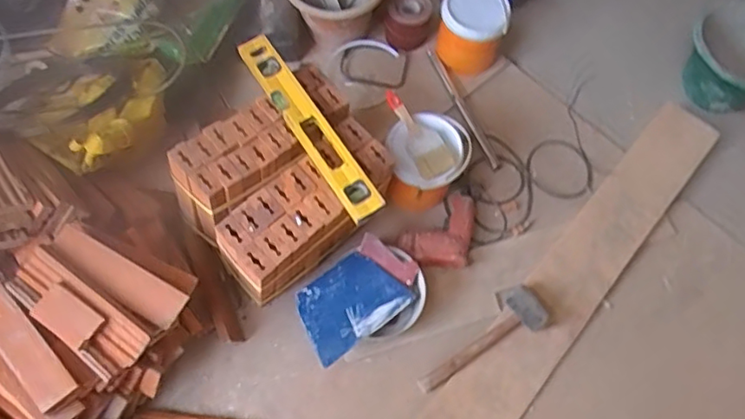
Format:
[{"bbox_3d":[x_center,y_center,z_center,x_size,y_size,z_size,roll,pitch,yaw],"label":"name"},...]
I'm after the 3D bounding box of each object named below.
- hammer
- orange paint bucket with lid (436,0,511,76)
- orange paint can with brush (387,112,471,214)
[{"bbox_3d":[0.224,0.262,1.152,0.295,0.063,0.087,-35,72,-17],"label":"hammer"},{"bbox_3d":[0.235,-0.425,1.410,0.152,0.215,0.147,1,66,-2],"label":"orange paint bucket with lid"},{"bbox_3d":[0.115,-0.104,1.250,0.160,0.208,0.169,1,66,-2],"label":"orange paint can with brush"}]

